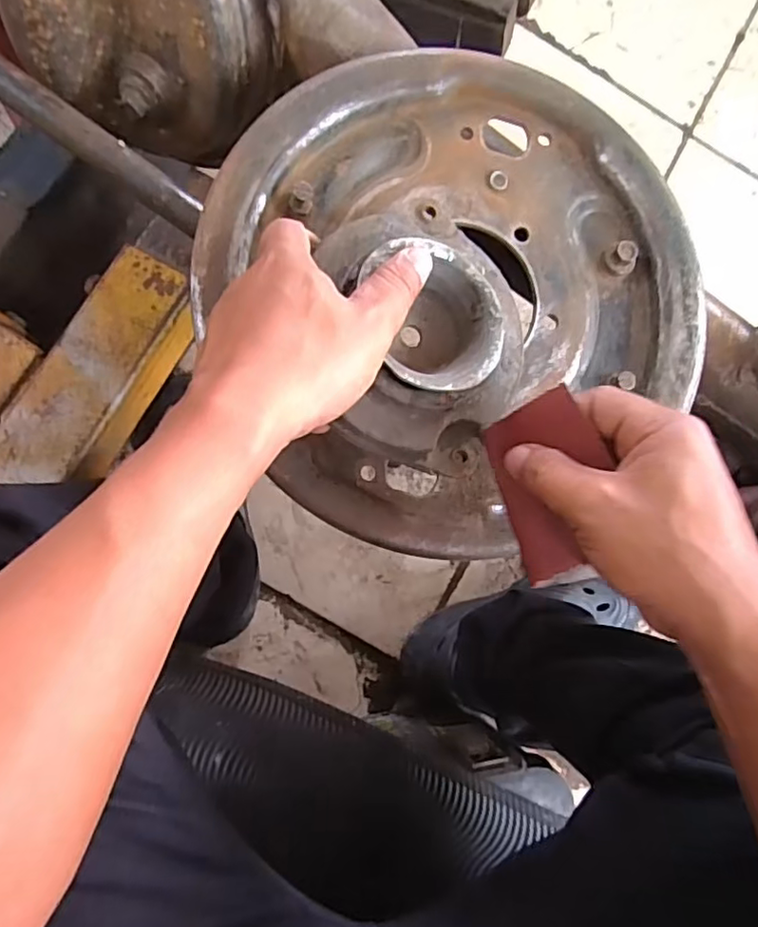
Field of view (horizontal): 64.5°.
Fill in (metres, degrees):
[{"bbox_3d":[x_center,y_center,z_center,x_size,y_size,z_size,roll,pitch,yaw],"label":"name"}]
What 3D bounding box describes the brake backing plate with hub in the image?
[{"bbox_3d":[0.045,-0.107,0.330,0.277,0.066,0.262,0,87,-9],"label":"brake backing plate with hub"}]

